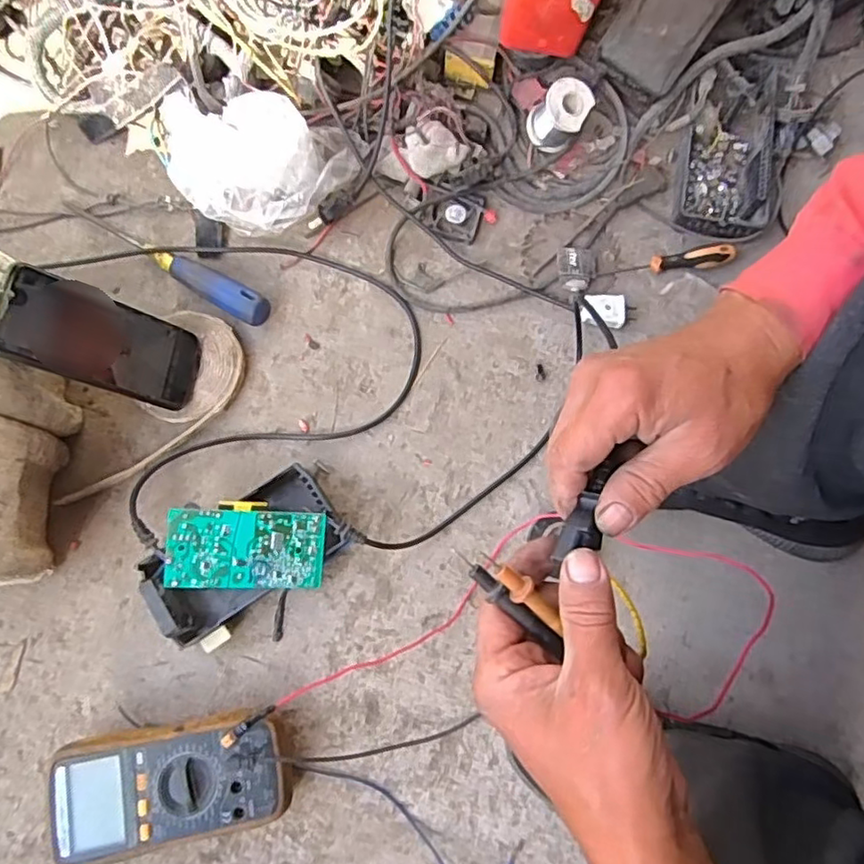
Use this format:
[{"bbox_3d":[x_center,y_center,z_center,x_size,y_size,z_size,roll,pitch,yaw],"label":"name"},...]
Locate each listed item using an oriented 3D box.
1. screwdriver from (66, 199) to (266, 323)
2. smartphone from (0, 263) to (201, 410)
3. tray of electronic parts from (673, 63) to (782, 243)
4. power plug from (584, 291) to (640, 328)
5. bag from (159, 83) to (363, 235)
[{"bbox_3d":[-0.266,-0.175,0.623,0.241,0.028,0.031,32,77,7],"label":"screwdriver"},{"bbox_3d":[-0.279,-0.076,0.537,0.009,0.163,0.078,-6,70,40],"label":"smartphone"},{"bbox_3d":[0.311,-0.297,0.652,0.090,0.033,0.198,11,75,1],"label":"tray of electronic parts"},{"bbox_3d":[0.183,-0.124,0.638,0.054,0.016,0.039,10,75,1],"label":"power plug"},{"bbox_3d":[-0.169,-0.267,0.622,0.166,0.096,0.126,17,76,2],"label":"bag"}]

